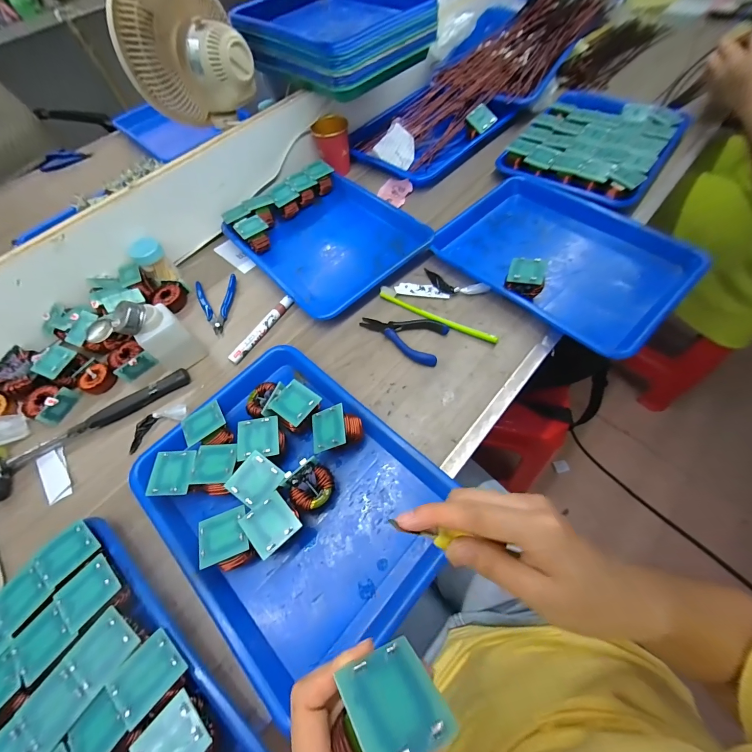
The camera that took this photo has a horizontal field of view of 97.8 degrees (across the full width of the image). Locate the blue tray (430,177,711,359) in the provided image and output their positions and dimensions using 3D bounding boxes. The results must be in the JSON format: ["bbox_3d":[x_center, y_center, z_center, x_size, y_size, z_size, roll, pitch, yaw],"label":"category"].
[{"bbox_3d":[0.288,-0.196,0.502,0.279,0.050,0.321,-40,65,-15],"label":"blue tray"}]

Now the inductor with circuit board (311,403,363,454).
[{"bbox_3d":[-0.042,0.065,0.383,0.053,0.045,0.048,-23,59,24],"label":"inductor with circuit board"}]

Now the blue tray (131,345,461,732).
[{"bbox_3d":[-0.091,0.122,0.356,0.318,0.042,0.248,39,71,23],"label":"blue tray"}]

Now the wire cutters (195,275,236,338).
[{"bbox_3d":[-0.259,-0.117,0.529,0.064,0.015,0.115,-15,61,-2],"label":"wire cutters"}]

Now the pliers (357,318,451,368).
[{"bbox_3d":[0.035,-0.061,0.466,0.122,0.015,0.068,19,65,15],"label":"pliers"}]

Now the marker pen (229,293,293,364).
[{"bbox_3d":[-0.171,-0.071,0.492,0.015,0.012,0.130,28,67,19],"label":"marker pen"}]

